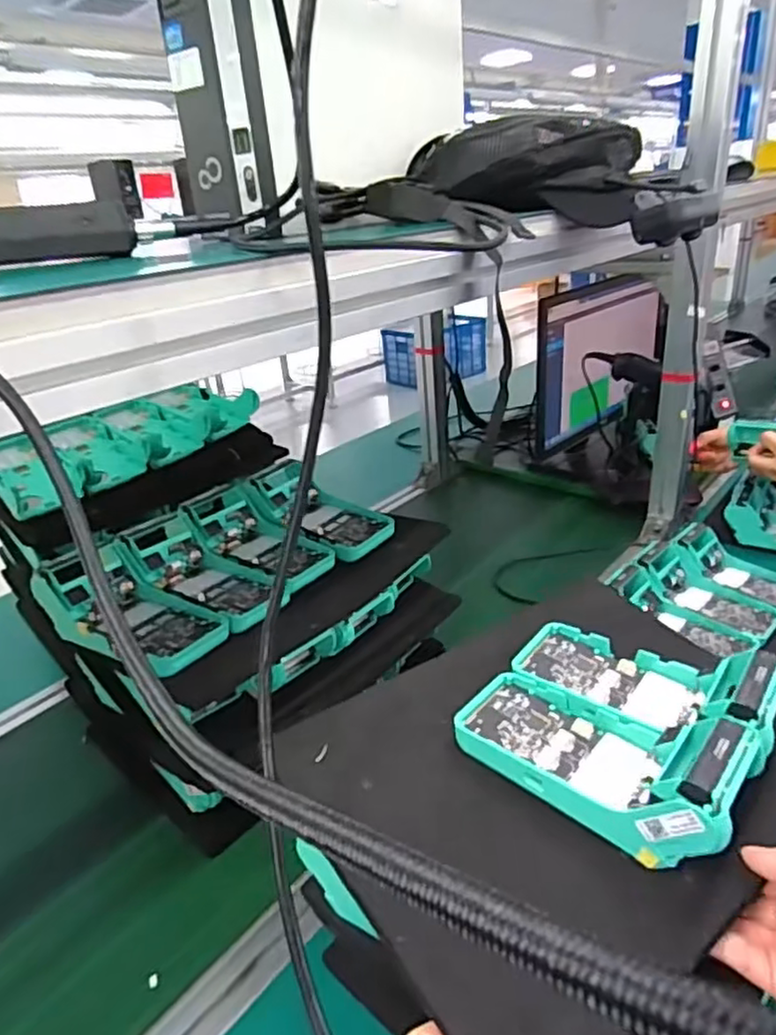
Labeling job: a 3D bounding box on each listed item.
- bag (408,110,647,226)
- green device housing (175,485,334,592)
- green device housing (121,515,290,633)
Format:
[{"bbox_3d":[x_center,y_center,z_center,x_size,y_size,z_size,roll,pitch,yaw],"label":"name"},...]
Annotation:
[{"bbox_3d":[0.145,-0.337,0.643,0.232,0.089,0.115,-6,26,-2],"label":"bag"},{"bbox_3d":[-0.138,0.028,0.698,0.169,0.046,0.091,30,41,28],"label":"green device housing"},{"bbox_3d":[-0.179,0.054,0.636,0.182,0.051,0.089,28,39,27],"label":"green device housing"}]

